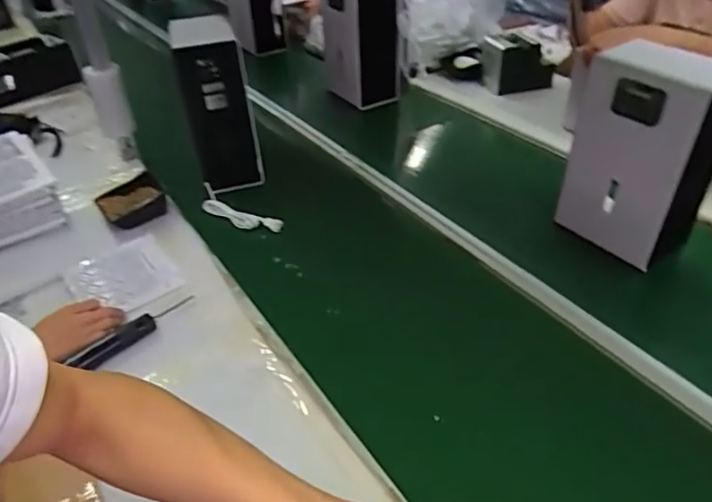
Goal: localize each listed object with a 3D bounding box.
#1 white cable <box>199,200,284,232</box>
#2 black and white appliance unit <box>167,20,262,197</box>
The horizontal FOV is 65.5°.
[{"bbox_3d":[-0.256,-0.077,1.231,0.204,0.025,0.029,17,43,24],"label":"white cable"},{"bbox_3d":[-0.325,-0.343,1.293,0.150,0.356,0.180,-12,39,-10],"label":"black and white appliance unit"}]

